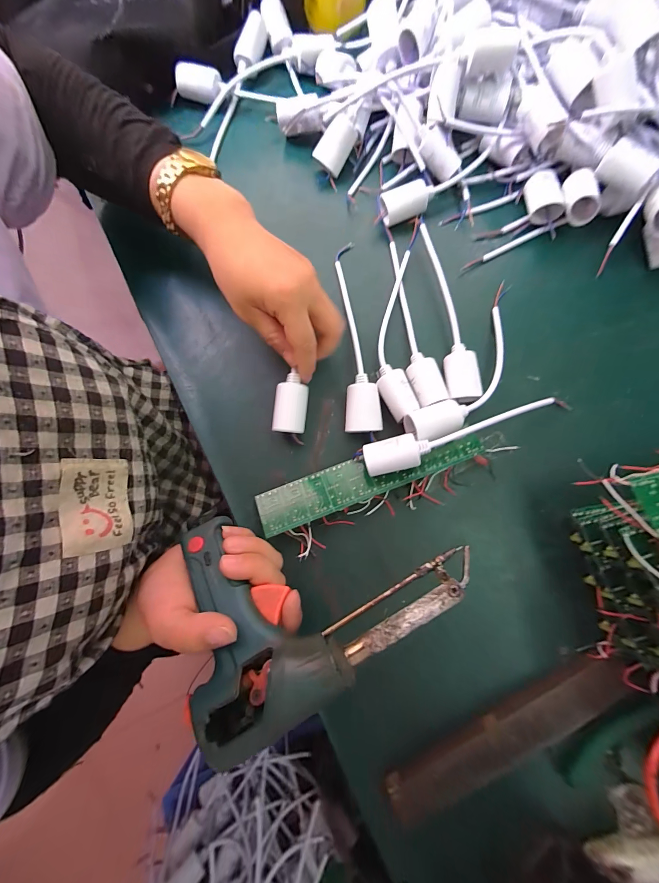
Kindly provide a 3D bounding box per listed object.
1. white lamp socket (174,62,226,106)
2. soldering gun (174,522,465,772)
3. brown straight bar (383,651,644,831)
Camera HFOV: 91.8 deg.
[{"bbox_3d":[-0.144,-0.402,0.362,0.051,0.027,0.029,17,80,4],"label":"white lamp socket"},{"bbox_3d":[-0.014,0.127,0.209,0.192,0.045,0.121,3,51,10],"label":"soldering gun"},{"bbox_3d":[0.138,0.224,0.246,0.201,0.018,0.044,-28,81,-4],"label":"brown straight bar"}]

